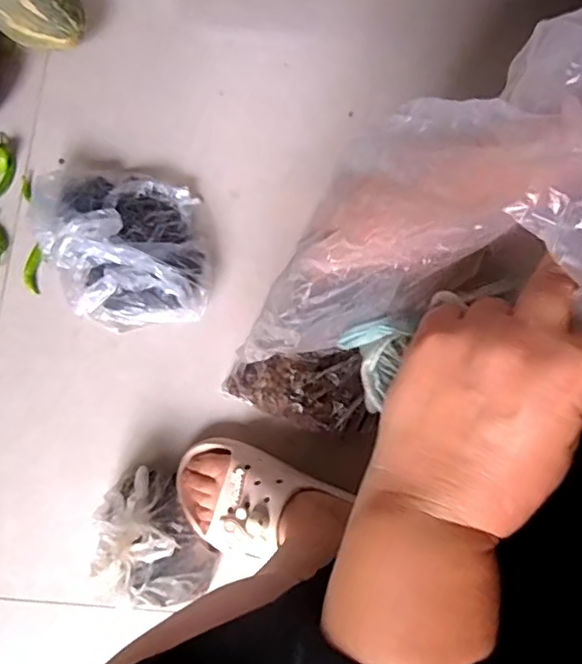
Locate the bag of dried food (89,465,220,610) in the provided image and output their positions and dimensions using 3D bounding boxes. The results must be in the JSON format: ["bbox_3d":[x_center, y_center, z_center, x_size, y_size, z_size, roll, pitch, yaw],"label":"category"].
[{"bbox_3d":[-0.138,0.204,0.570,0.086,0.103,0.144,-30,80,-8],"label":"bag of dried food"}]

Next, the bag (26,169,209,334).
[{"bbox_3d":[-0.185,-0.098,0.639,0.179,0.094,0.177,-8,78,-3],"label":"bag"}]

